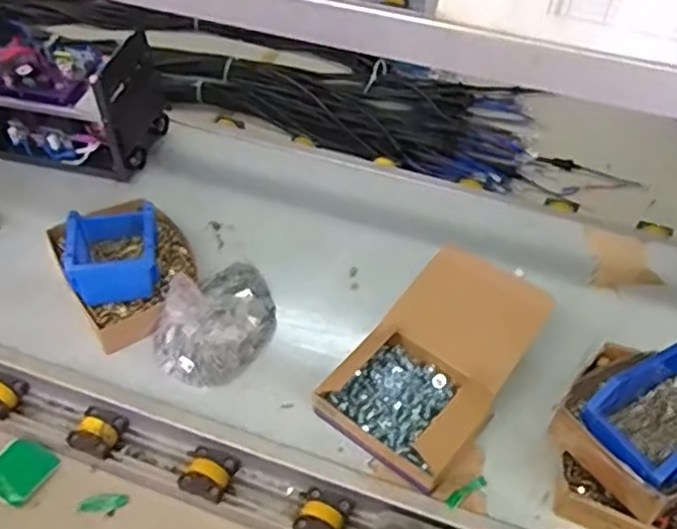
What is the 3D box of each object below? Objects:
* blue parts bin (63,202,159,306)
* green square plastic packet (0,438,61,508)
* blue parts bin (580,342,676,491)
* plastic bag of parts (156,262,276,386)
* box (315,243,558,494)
[{"bbox_3d":[-0.285,-0.027,0.883,0.103,0.080,0.136,-9,49,-9],"label":"blue parts bin"},{"bbox_3d":[-0.382,0.248,0.828,0.065,0.018,0.070,23,52,18],"label":"green square plastic packet"},{"bbox_3d":[0.344,0.154,0.709,0.164,0.065,0.108,-25,53,-21],"label":"blue parts bin"},{"bbox_3d":[-0.145,0.056,0.866,0.120,0.106,0.187,24,52,19],"label":"plastic bag of parts"},{"bbox_3d":[0.118,0.114,0.819,0.171,0.087,0.264,32,55,24],"label":"box"}]

